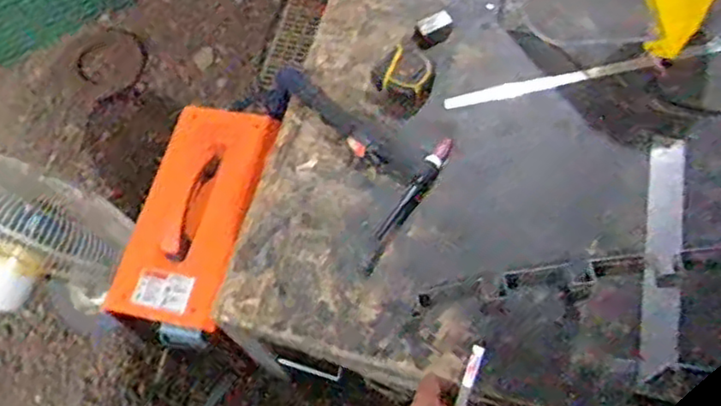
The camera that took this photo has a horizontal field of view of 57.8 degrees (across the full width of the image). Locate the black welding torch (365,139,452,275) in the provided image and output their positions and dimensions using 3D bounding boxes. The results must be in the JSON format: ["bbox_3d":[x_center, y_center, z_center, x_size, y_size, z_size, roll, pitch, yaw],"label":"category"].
[{"bbox_3d":[0.064,-0.003,0.843,0.024,0.031,0.211,31,71,15],"label":"black welding torch"}]

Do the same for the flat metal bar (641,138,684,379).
[{"bbox_3d":[0.379,0.063,0.813,0.044,0.011,0.312,11,67,8],"label":"flat metal bar"}]

